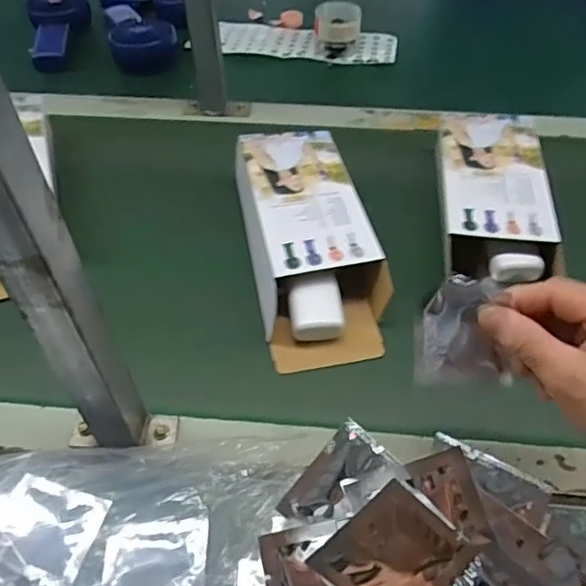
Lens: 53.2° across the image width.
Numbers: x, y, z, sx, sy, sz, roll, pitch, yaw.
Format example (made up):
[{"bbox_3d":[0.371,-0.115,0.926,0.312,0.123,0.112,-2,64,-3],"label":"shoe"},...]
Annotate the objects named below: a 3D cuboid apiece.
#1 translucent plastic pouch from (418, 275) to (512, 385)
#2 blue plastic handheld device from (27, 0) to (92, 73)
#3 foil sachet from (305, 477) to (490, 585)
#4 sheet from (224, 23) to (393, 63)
[{"bbox_3d":[0.109,0.024,0.382,0.056,0.073,0.011,1,22,28],"label":"translucent plastic pouch"},{"bbox_3d":[-0.349,-0.384,0.854,0.087,0.067,0.168,-1,43,-5],"label":"blue plastic handheld device"},{"bbox_3d":[0.050,0.131,0.295,0.059,0.067,0.011,40,15,-10],"label":"foil sachet"},{"bbox_3d":[0.021,-0.373,0.867,0.262,0.017,0.102,4,50,5],"label":"sheet"}]

